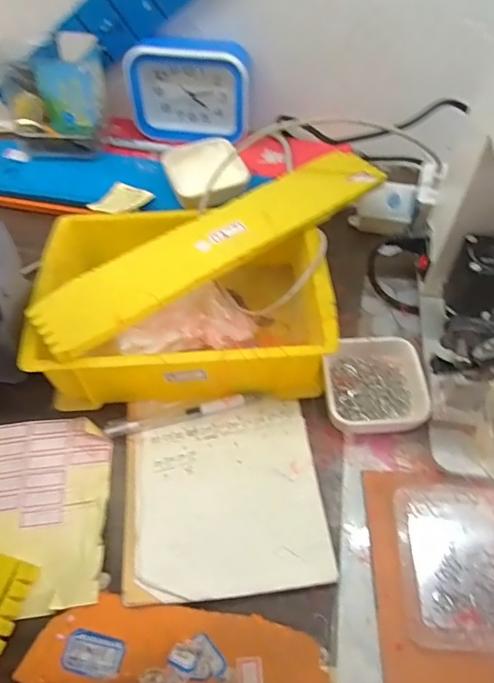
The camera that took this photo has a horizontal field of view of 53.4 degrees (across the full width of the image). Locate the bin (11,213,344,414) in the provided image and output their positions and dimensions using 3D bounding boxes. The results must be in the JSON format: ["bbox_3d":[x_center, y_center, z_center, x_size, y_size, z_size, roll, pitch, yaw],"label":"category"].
[{"bbox_3d":[-0.053,-0.034,0.442,0.242,0.079,0.168,-2,55,-2],"label":"bin"}]

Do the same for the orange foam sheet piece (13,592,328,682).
[{"bbox_3d":[-0.045,0.207,0.315,0.190,0.008,0.068,9,55,6],"label":"orange foam sheet piece"}]

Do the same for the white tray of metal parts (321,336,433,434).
[{"bbox_3d":[0.108,0.038,0.422,0.083,0.032,0.081,-1,55,-1],"label":"white tray of metal parts"}]

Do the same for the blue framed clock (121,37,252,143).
[{"bbox_3d":[-0.068,-0.289,0.572,0.142,0.105,0.034,6,55,4],"label":"blue framed clock"}]

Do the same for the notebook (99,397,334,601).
[{"bbox_3d":[-0.020,0.111,0.382,0.149,0.012,0.152,-6,55,-4],"label":"notebook"}]

